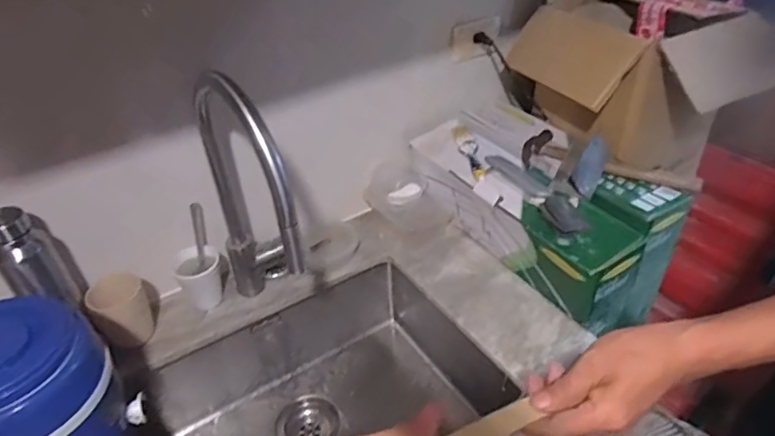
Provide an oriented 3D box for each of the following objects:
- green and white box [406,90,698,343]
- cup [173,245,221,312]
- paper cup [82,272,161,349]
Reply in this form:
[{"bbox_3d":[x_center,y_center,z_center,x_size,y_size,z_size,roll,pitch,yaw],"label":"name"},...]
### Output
[{"bbox_3d":[0.263,-0.034,0.955,0.243,0.152,0.472,-24,42,-24],"label":"green and white box"},{"bbox_3d":[-0.310,0.104,0.880,0.070,0.088,0.069,-2,38,2],"label":"cup"},{"bbox_3d":[-0.403,0.148,0.817,0.091,0.106,0.097,-2,38,2],"label":"paper cup"}]

